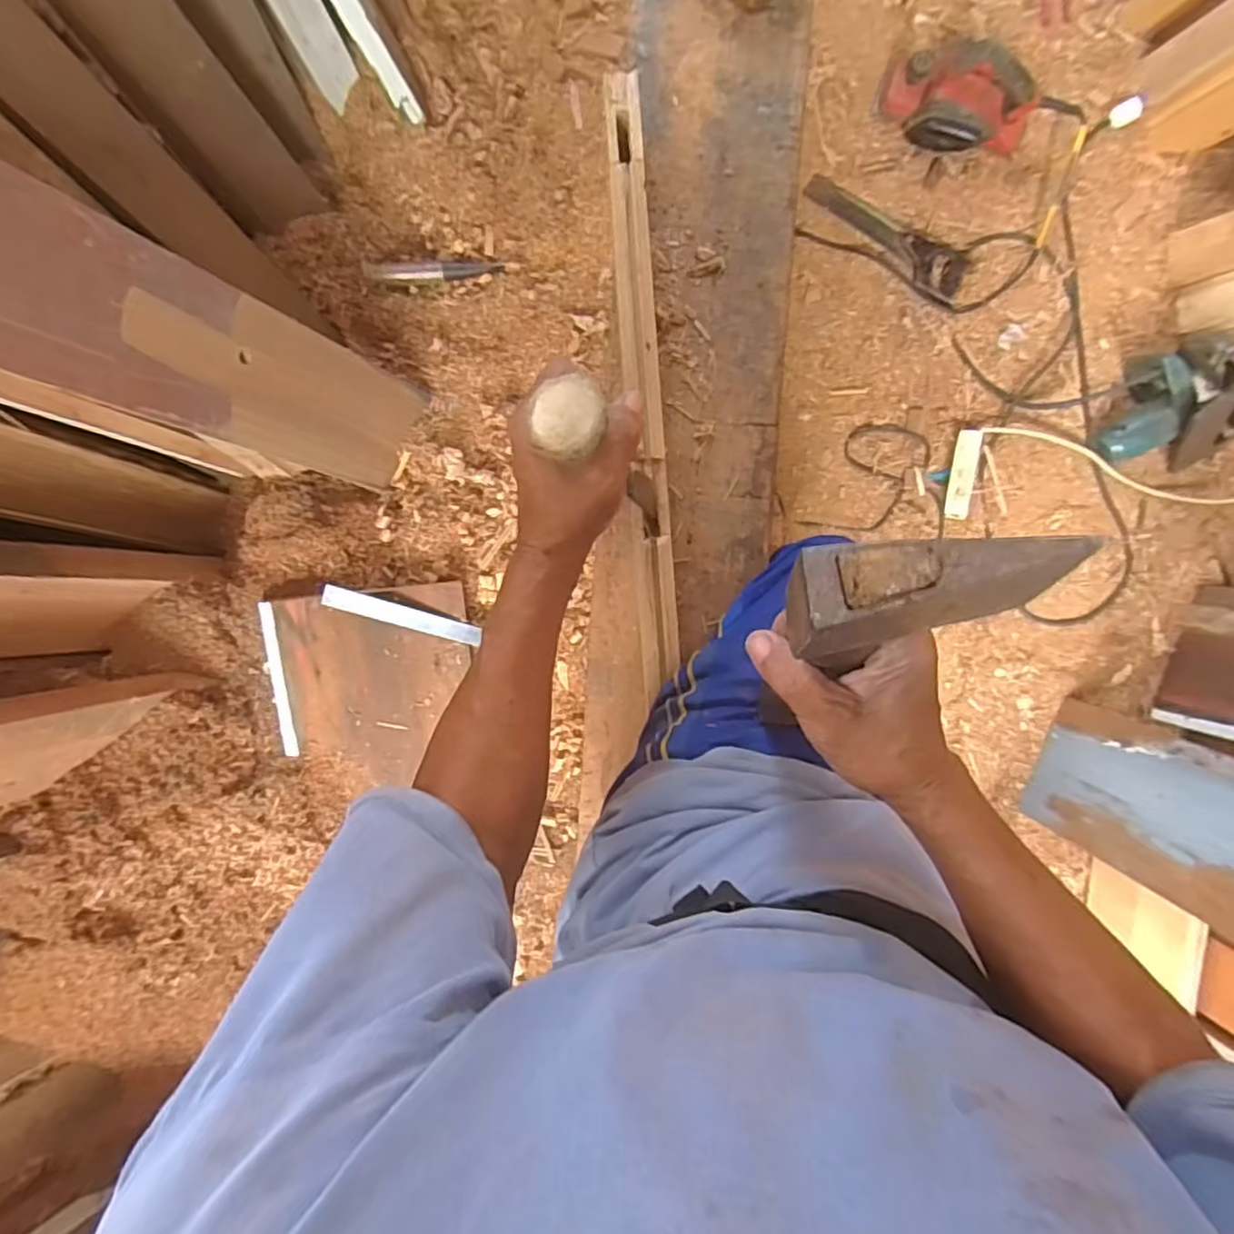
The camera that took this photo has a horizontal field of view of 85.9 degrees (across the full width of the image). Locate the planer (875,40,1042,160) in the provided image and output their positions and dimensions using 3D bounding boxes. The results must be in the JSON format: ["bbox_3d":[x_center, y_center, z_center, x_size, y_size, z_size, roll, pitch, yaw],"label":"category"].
[{"bbox_3d":[0.627,-0.940,1.185,0.265,0.130,0.141,11,93,-1],"label":"planer"}]

